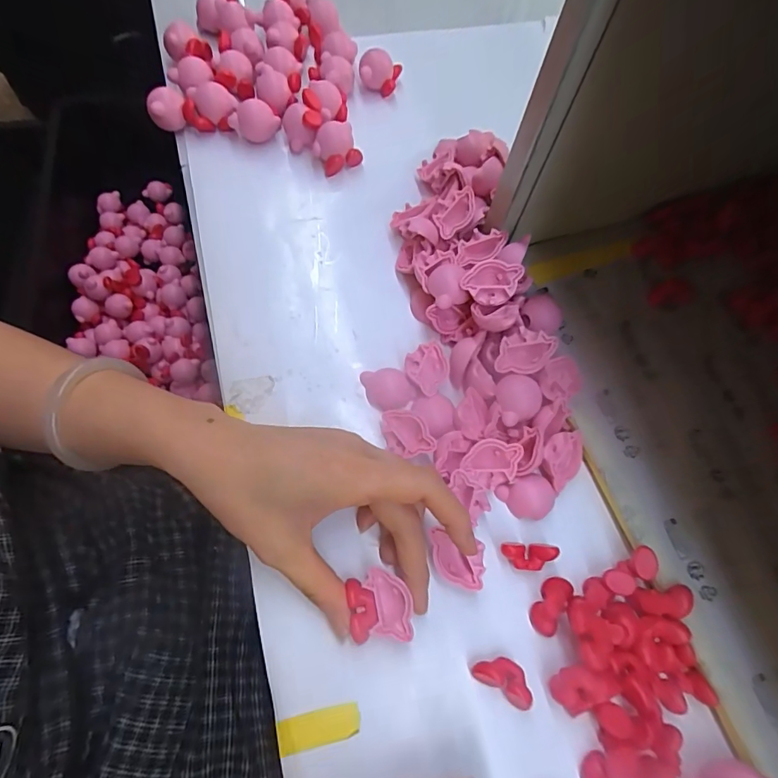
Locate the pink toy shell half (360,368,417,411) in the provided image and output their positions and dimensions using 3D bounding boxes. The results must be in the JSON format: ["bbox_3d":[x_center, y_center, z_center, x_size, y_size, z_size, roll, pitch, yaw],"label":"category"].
[{"bbox_3d":[0.000,0.000,0.300,0.032,0.010,0.025,-8,69,-5],"label":"pink toy shell half"}]

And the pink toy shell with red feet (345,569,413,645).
[{"bbox_3d":[-0.005,0.113,0.244,0.031,0.007,0.033,-7,69,-5],"label":"pink toy shell with red feet"}]

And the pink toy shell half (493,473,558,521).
[{"bbox_3d":[0.082,0.065,0.278,0.033,0.011,0.024,-12,69,-6],"label":"pink toy shell half"}]

